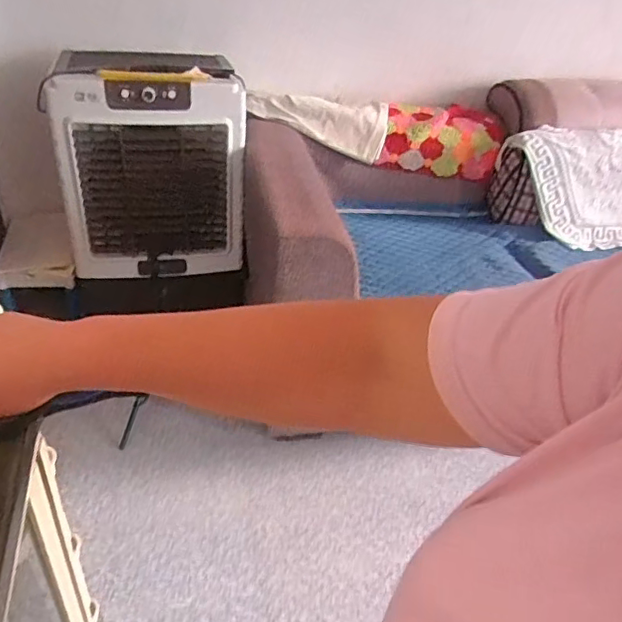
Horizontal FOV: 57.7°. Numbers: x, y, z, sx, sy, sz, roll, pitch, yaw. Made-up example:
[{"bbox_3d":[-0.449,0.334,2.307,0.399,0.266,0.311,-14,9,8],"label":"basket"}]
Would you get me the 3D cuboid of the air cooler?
[{"bbox_3d":[-0.524,-0.467,1.848,0.561,0.645,0.325,-6,38,-17],"label":"air cooler"}]

